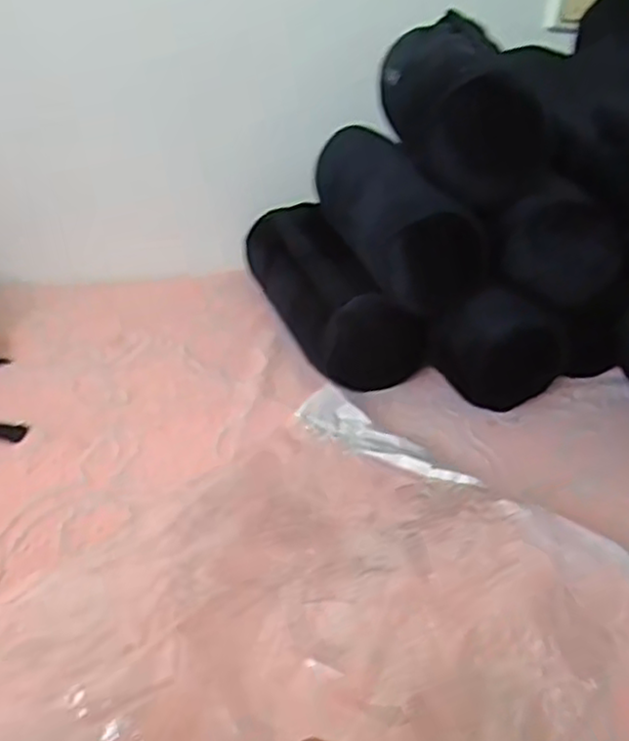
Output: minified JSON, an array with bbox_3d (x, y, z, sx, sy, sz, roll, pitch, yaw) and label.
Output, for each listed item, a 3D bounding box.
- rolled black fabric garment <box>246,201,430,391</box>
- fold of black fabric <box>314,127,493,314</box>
[{"bbox_3d":[0.007,-0.091,0.804,0.100,0.116,0.282,-8,33,-23],"label":"rolled black fabric garment"},{"bbox_3d":[0.080,-0.170,0.766,0.110,0.101,0.263,-3,31,-14],"label":"fold of black fabric"}]

